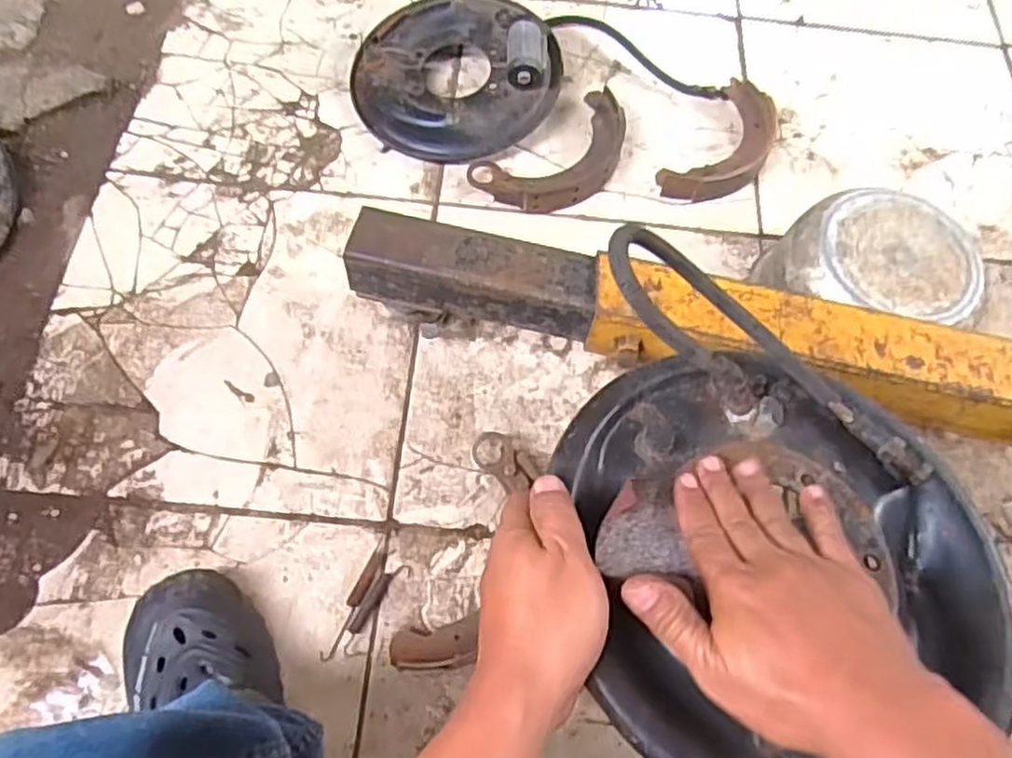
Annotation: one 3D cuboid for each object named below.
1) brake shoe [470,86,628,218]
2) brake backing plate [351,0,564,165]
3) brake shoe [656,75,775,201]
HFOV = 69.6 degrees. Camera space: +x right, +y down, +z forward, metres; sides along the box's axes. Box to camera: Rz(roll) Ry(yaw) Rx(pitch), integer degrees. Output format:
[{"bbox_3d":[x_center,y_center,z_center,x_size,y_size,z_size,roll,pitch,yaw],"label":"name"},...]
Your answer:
[{"bbox_3d":[0.073,-0.281,0.923,0.223,0.033,0.119,-35,73,-16],"label":"brake shoe"},{"bbox_3d":[-0.067,-0.401,0.948,0.271,0.082,0.244,10,66,1],"label":"brake backing plate"},{"bbox_3d":[0.288,-0.302,0.949,0.103,0.037,0.221,36,69,12],"label":"brake shoe"}]

